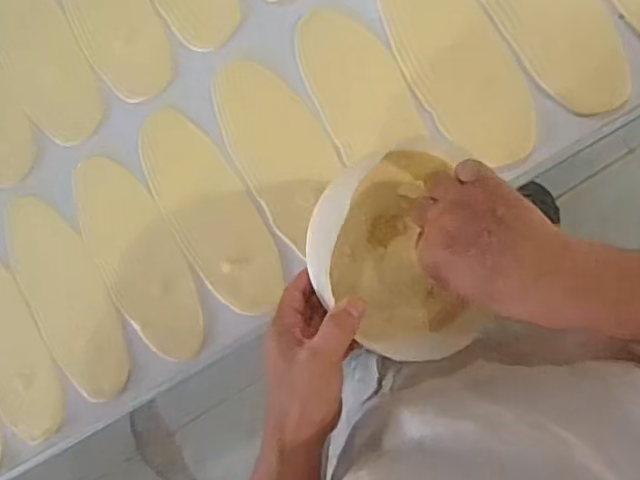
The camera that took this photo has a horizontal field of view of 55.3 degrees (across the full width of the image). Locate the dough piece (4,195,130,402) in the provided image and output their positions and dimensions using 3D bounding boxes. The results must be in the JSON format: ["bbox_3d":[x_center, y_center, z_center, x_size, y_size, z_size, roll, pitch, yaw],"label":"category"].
[{"bbox_3d":[-0.272,0.059,0.656,0.090,0.009,0.230,-27,86,9],"label":"dough piece"}]

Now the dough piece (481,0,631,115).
[{"bbox_3d":[0.209,-0.217,0.567,0.082,0.016,0.219,-32,86,9],"label":"dough piece"}]

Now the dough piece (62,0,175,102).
[{"bbox_3d":[-0.229,-0.254,0.646,0.087,0.004,0.225,-30,86,9],"label":"dough piece"}]

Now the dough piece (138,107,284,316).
[{"bbox_3d":[-0.112,-0.031,0.629,0.087,0.004,0.228,-32,86,9],"label":"dough piece"}]

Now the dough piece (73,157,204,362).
[{"bbox_3d":[-0.191,0.019,0.641,0.089,0.004,0.226,-28,86,9],"label":"dough piece"}]

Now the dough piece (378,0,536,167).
[{"bbox_3d":[0.130,-0.177,0.592,0.091,0.016,0.225,-33,85,9],"label":"dough piece"}]

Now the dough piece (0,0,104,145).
[{"bbox_3d":[-0.308,-0.208,0.663,0.088,0.006,0.224,-31,86,9],"label":"dough piece"}]

